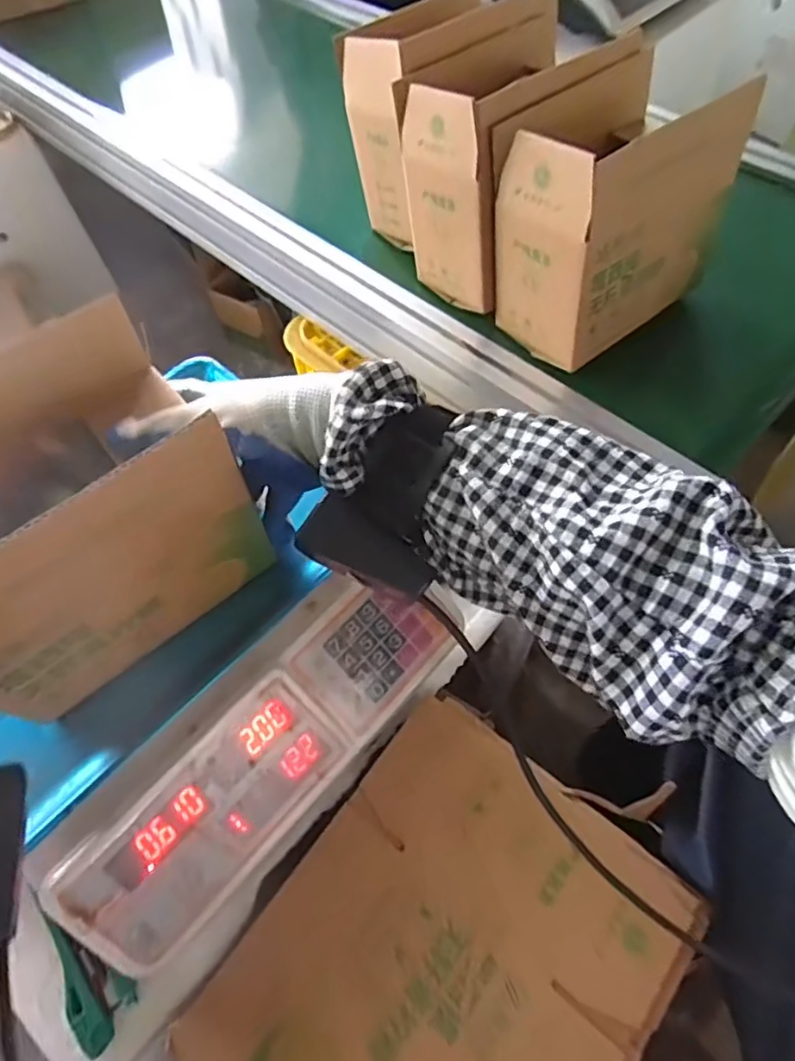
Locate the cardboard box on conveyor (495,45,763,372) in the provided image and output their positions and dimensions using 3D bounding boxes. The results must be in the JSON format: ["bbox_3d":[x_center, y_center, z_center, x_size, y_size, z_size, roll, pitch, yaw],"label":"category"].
[{"bbox_3d":[0.182,-0.266,0.509,0.180,0.167,0.115,-39,65,-17],"label":"cardboard box on conveyor"}]

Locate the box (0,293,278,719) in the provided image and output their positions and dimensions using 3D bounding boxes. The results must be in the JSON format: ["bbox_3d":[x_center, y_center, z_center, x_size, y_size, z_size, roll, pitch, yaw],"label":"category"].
[{"bbox_3d":[-0.182,-0.002,0.340,0.173,0.151,0.105,-39,65,-17],"label":"box"}]

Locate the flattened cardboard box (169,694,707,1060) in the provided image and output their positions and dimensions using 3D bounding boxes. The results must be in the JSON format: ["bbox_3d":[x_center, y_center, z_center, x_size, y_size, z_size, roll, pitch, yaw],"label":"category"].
[{"bbox_3d":[0.033,0.280,0.383,0.220,0.013,0.274,34,68,21],"label":"flattened cardboard box"}]

